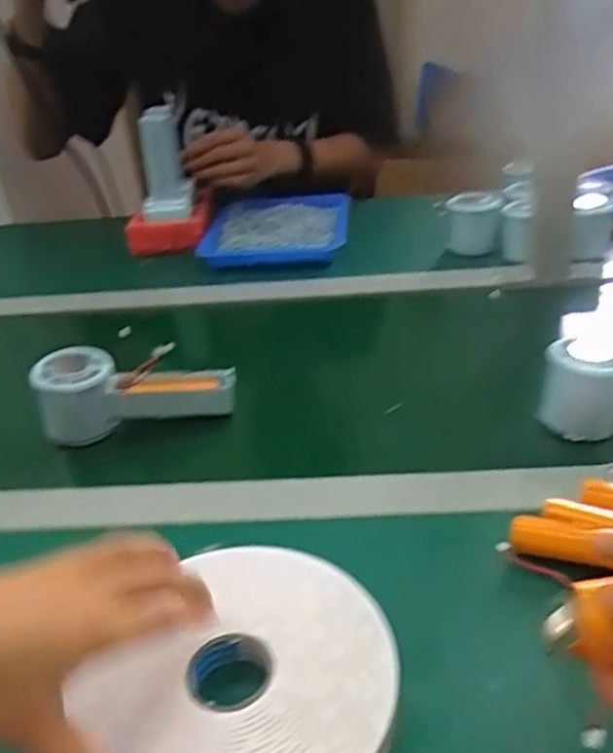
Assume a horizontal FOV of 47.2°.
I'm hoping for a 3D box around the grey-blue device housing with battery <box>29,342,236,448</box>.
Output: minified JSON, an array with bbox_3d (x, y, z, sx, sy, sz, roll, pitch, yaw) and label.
[{"bbox_3d":[-0.136,0.012,0.569,0.148,0.072,0.045,-11,32,-9],"label":"grey-blue device housing with battery"}]

